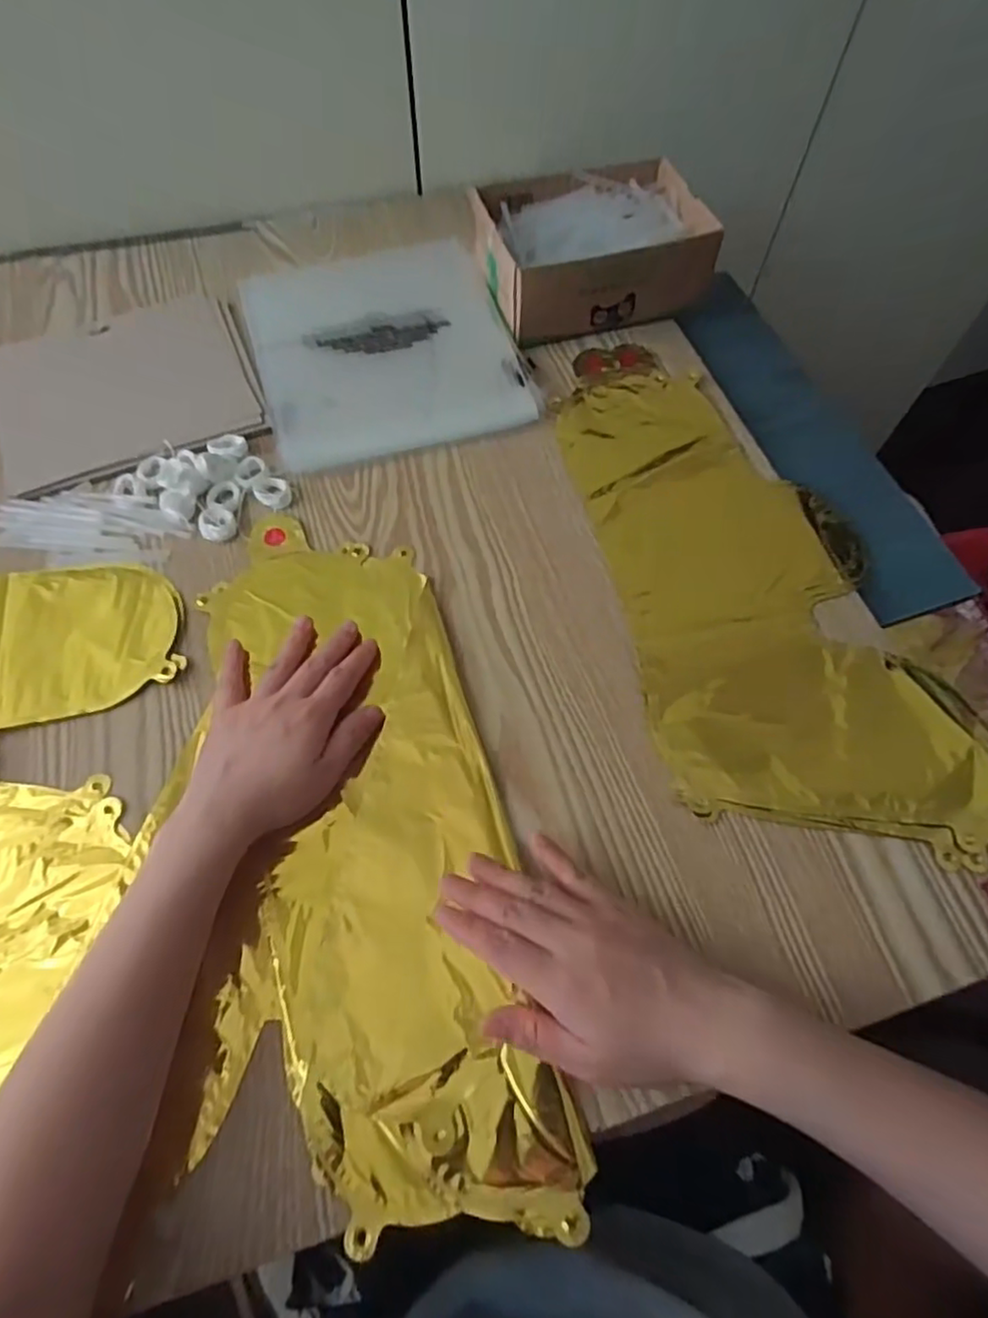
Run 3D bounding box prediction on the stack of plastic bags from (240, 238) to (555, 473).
[{"bbox_3d":[-0.093,-0.265,0.556,0.206,0.018,0.217,-16,65,-8],"label":"stack of plastic bags"}]

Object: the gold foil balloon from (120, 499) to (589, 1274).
[{"bbox_3d":[-0.094,0.091,0.394,0.193,0.013,0.416,-12,63,-6],"label":"gold foil balloon"}]

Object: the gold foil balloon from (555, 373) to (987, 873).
[{"bbox_3d":[0.172,-0.056,0.465,0.196,0.006,0.405,-15,65,-8],"label":"gold foil balloon"}]

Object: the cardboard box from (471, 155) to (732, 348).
[{"bbox_3d":[0.082,-0.363,0.579,0.187,0.060,0.145,-18,65,-9],"label":"cardboard box"}]

